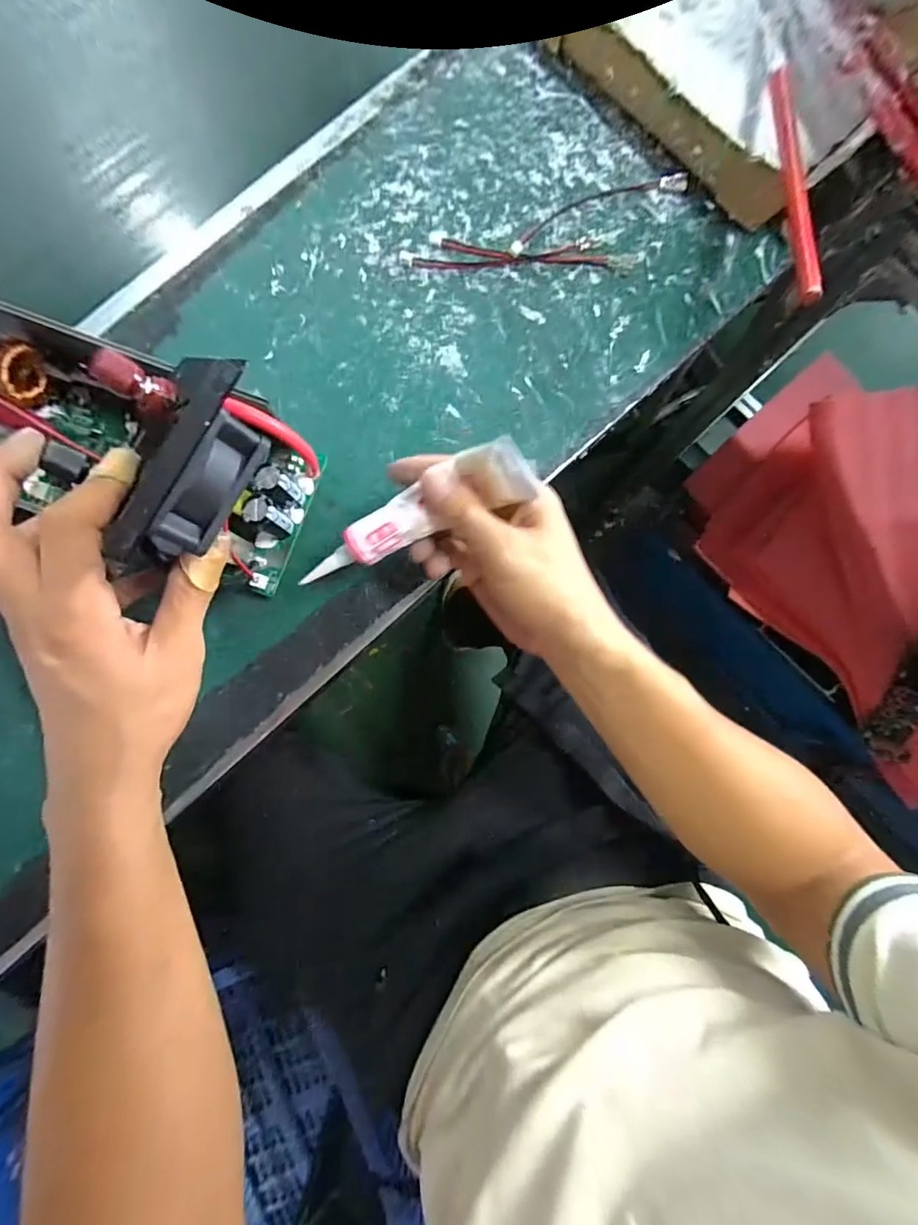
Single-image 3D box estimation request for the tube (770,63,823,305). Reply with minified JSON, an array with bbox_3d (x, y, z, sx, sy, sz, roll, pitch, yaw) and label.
[{"bbox_3d":[0.195,-0.253,0.280,0.010,0.014,0.195,7,72,0],"label":"tube"}]

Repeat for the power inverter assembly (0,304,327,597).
[{"bbox_3d":[-0.208,-0.108,0.243,0.251,0.125,0.087,26,86,-2],"label":"power inverter assembly"}]

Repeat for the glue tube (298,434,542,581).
[{"bbox_3d":[-0.026,-0.051,0.257,0.134,0.017,0.029,-23,86,17],"label":"glue tube"}]

